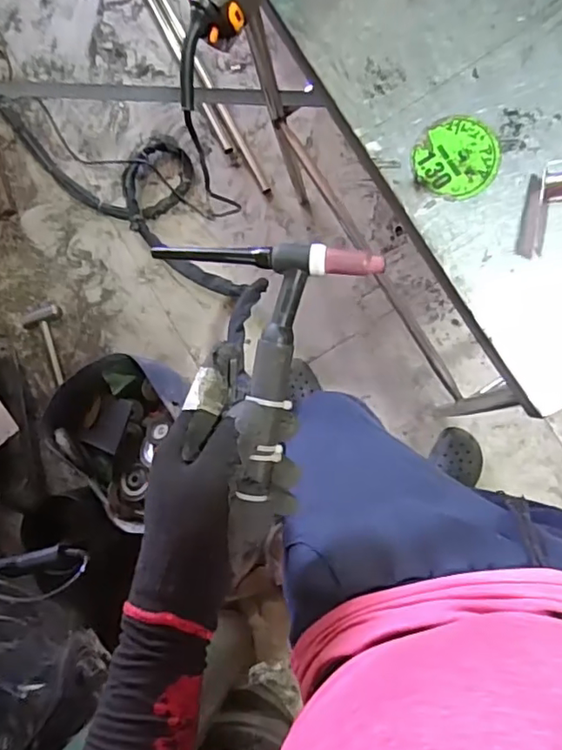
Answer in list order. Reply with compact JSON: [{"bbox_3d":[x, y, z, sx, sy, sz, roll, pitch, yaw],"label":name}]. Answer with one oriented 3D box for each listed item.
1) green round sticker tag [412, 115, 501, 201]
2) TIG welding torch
[{"bbox_3d":[0.141,-0.173,0.459,0.062,0.004,0.064,0,89,10],"label":"green round sticker tag"},{"bbox_3d":[-0.020,-0.003,0.418,0.154,0.038,0.186,8,94,10],"label":"TIG welding torch"}]

